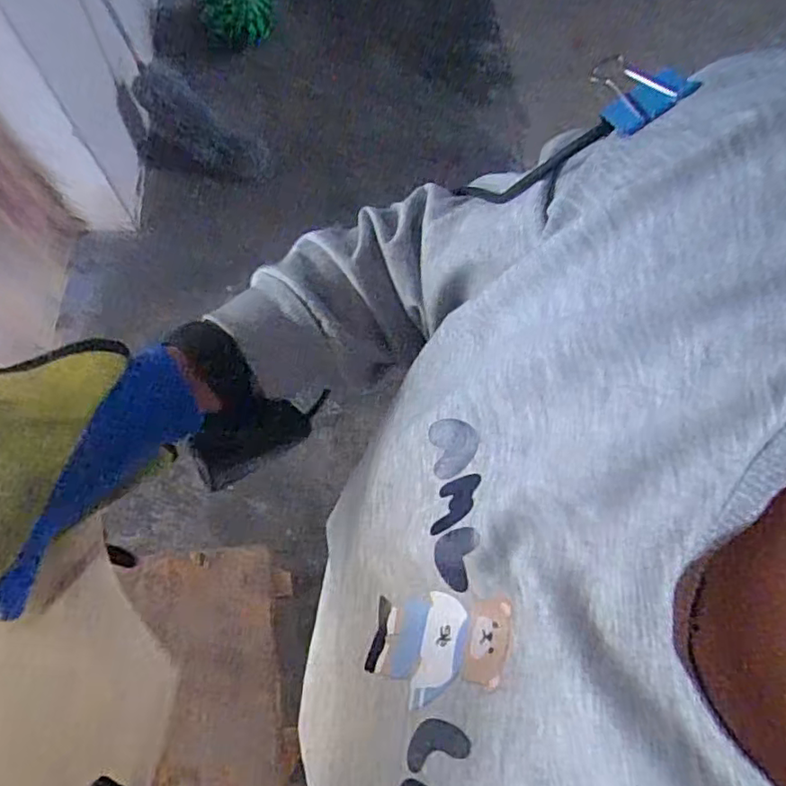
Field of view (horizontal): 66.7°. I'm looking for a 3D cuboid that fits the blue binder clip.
[{"bbox_3d":[0.099,-0.123,0.242,0.033,0.009,0.034,-31,68,8],"label":"blue binder clip"}]

